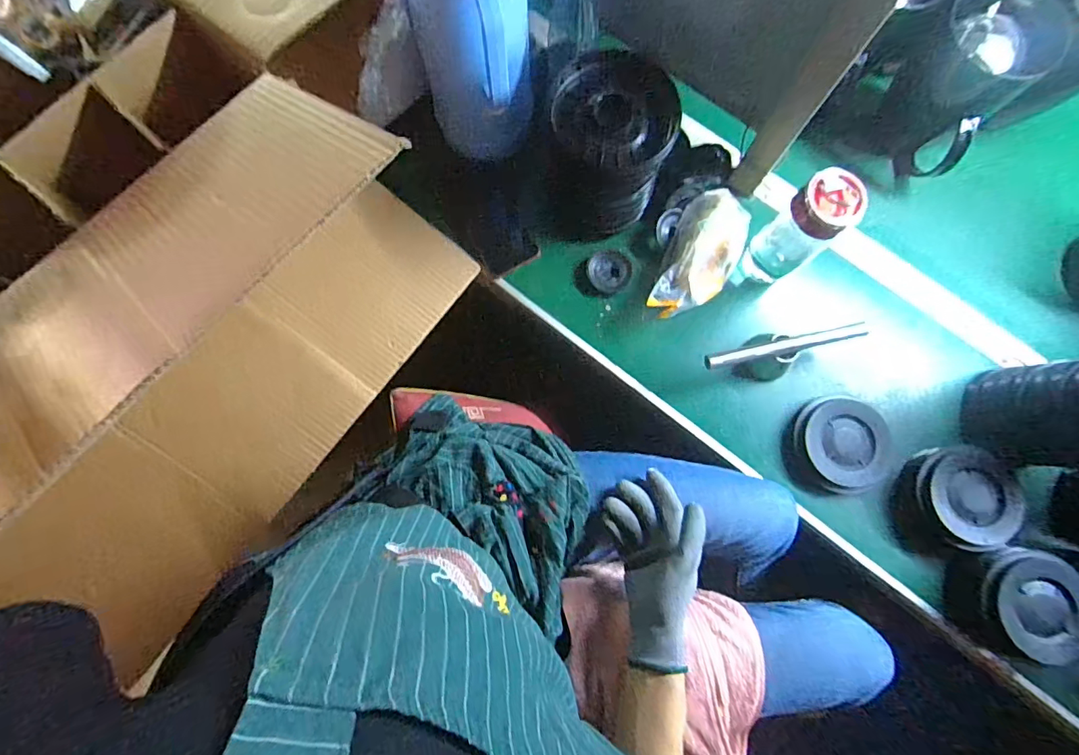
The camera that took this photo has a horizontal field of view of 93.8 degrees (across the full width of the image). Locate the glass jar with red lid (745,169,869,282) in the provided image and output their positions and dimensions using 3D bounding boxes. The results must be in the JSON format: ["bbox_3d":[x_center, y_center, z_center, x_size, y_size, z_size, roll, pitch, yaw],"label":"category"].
[{"bbox_3d":[0.311,-0.173,0.613,0.059,0.169,0.068,-32,80,-7],"label":"glass jar with red lid"}]

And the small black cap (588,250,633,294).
[{"bbox_3d":[0.096,-0.143,0.682,0.056,0.009,0.056,0,78,-1],"label":"small black cap"}]

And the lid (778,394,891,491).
[{"bbox_3d":[0.383,0.087,0.651,0.121,0.039,0.116,0,78,-1],"label":"lid"}]

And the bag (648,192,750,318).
[{"bbox_3d":[0.213,-0.155,0.658,0.093,0.054,0.188,24,79,4],"label":"bag"}]

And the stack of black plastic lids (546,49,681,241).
[{"bbox_3d":[0.080,-0.266,0.617,0.139,0.183,0.126,0,78,-1],"label":"stack of black plastic lids"}]

